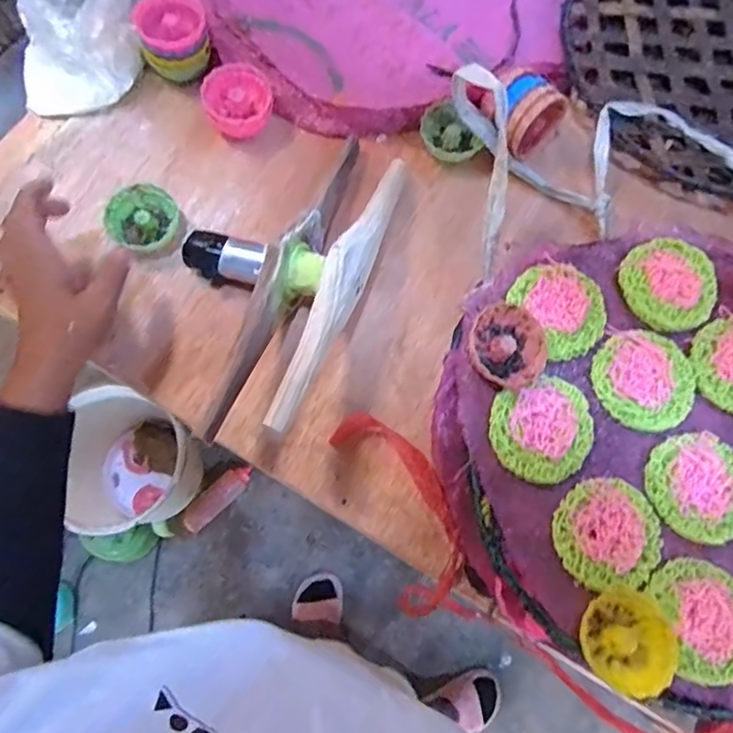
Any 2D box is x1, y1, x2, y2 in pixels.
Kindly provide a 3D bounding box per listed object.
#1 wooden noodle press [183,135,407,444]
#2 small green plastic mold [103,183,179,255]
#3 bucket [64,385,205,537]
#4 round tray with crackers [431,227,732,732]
[{"bbox_3d":[-0.076,-0.083,0.465,0.157,0.075,0.295,15,72,3],"label":"wooden noodle press"},{"bbox_3d":[-0.197,-0.132,0.503,0.054,0.026,0.060,35,74,9],"label":"small green plastic mold"},{"bbox_3d":[-0.412,0.188,1.015,0.204,0.291,0.208,1,72,-2],"label":"bucket"},{"bbox_3d":[0.216,0.056,0.446,0.300,0.053,0.356,18,72,4],"label":"round tray with crackers"}]

